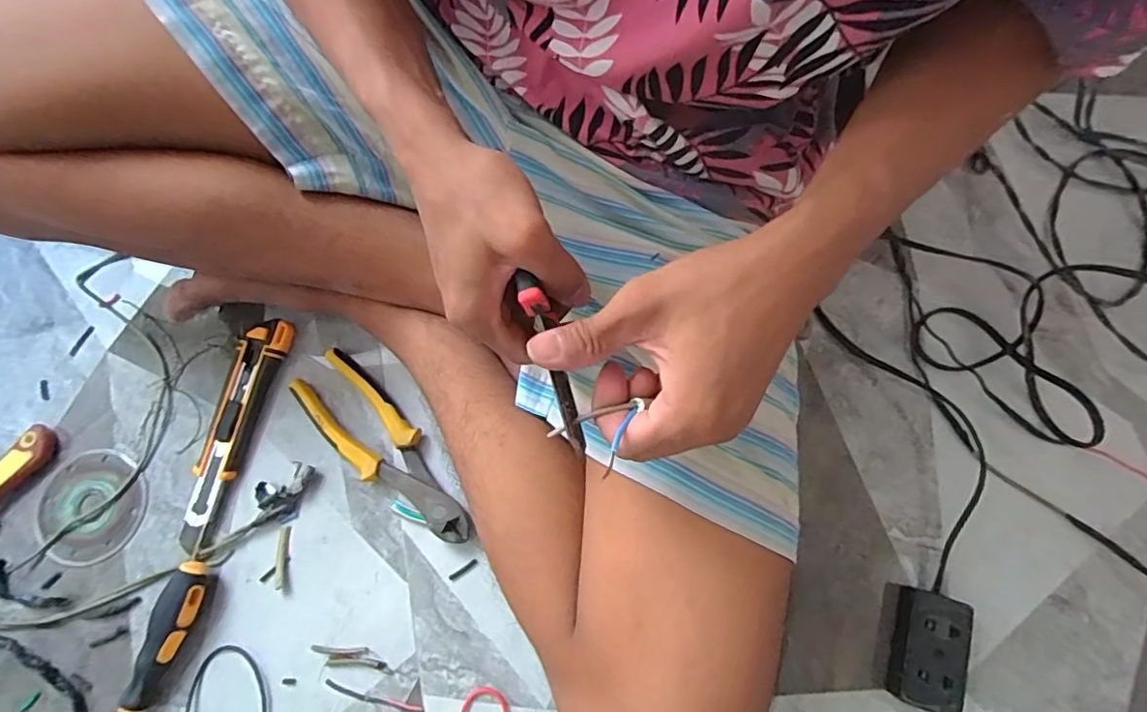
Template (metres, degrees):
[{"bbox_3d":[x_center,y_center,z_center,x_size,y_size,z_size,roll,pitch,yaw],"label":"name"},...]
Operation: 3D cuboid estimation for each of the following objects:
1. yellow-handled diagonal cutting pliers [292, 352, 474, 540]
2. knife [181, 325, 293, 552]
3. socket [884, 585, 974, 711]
[{"bbox_3d":[-0.155,0.078,0.456,0.193,0.019,0.057,43,80,12],"label":"yellow-handled diagonal cutting pliers"},{"bbox_3d":[-0.293,0.062,0.467,0.038,0.018,0.197,14,76,6],"label":"knife"},{"bbox_3d":[0.258,0.213,0.398,0.041,0.024,0.077,18,76,7],"label":"socket"}]

